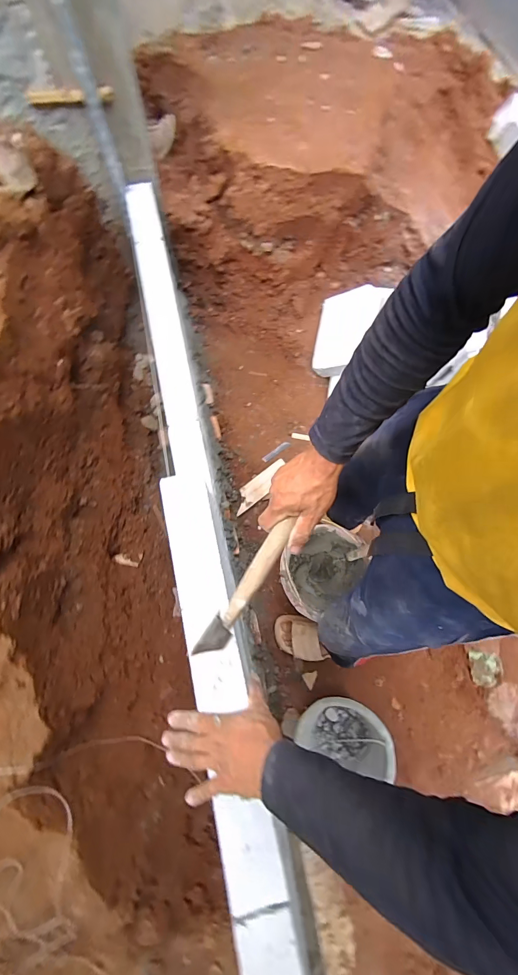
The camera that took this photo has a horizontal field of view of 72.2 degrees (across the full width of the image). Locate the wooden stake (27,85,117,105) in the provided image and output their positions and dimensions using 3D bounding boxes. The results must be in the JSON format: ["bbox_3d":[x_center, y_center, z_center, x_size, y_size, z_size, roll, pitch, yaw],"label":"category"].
[{"bbox_3d":[-0.469,-0.975,0.884,0.207,0.028,0.009,-11,73,-5],"label":"wooden stake"}]

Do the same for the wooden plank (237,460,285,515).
[{"bbox_3d":[0.005,-0.005,1.347,0.255,0.019,0.078,-37,77,-12],"label":"wooden plank"}]

